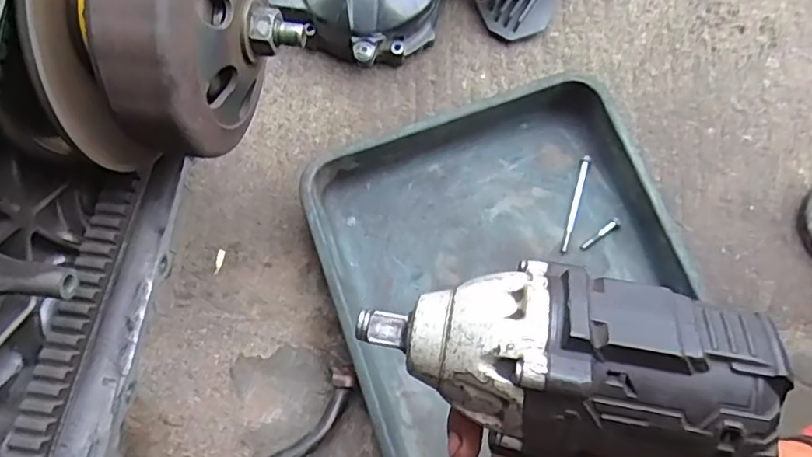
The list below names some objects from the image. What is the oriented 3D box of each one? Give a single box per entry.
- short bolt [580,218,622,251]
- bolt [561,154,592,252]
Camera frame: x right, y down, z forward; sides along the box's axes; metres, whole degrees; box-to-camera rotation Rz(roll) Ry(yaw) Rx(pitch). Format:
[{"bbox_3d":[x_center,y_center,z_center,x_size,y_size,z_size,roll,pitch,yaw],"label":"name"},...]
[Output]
[{"bbox_3d":[0.169,0.005,0.506,0.042,0.004,0.008,-37,77,-3],"label":"short bolt"},{"bbox_3d":[0.150,-0.021,0.513,0.007,0.009,0.089,15,80,8],"label":"bolt"}]

